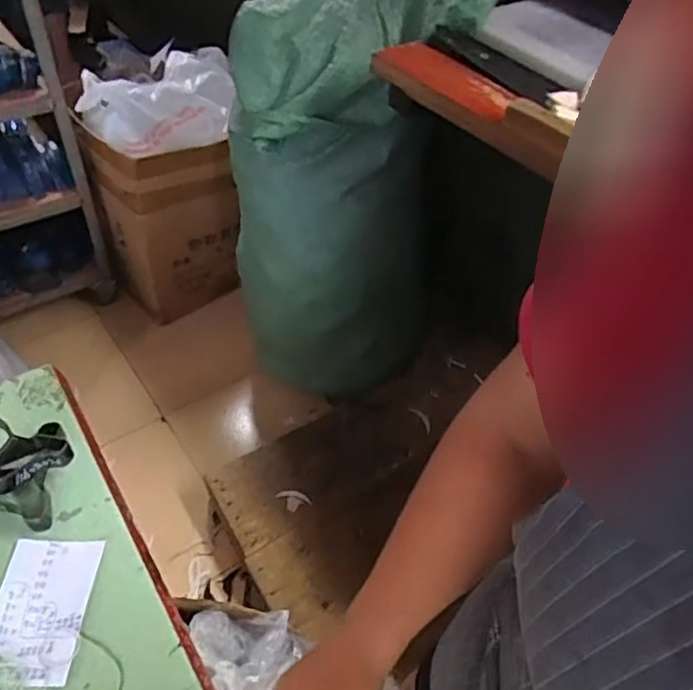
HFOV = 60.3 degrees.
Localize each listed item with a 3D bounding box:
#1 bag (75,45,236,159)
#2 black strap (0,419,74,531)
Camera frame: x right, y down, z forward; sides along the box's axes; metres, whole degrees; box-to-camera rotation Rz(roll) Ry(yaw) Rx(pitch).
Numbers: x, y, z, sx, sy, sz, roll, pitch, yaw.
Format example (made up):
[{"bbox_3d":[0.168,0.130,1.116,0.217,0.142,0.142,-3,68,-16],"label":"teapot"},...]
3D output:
[{"bbox_3d":[-0.509,-0.660,1.642,0.415,0.195,0.255,-12,48,-15],"label":"bag"},{"bbox_3d":[-0.422,0.150,0.758,0.133,0.057,0.128,10,46,5],"label":"black strap"}]

